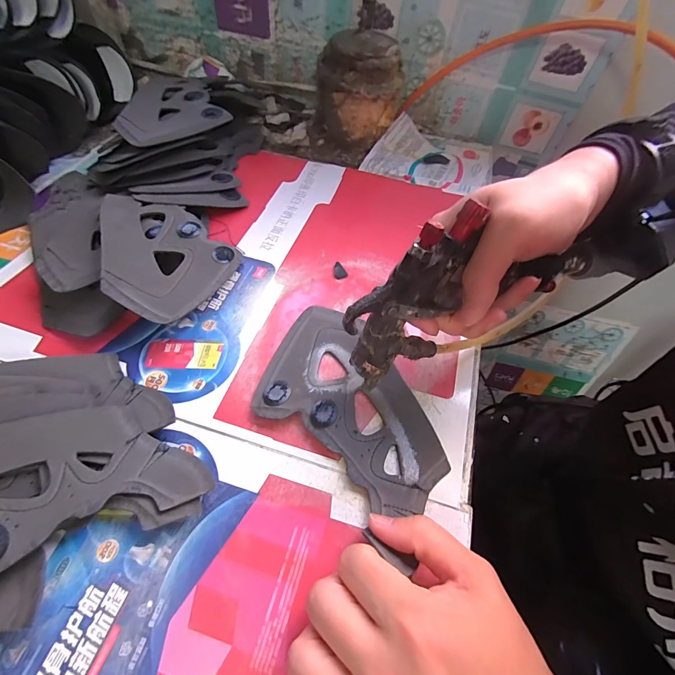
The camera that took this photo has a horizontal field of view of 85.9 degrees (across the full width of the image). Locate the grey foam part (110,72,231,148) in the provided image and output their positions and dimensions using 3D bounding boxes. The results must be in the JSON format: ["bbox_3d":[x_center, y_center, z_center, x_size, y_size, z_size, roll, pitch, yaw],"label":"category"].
[{"bbox_3d":[-0.208,-0.282,0.434,0.117,0.009,0.161,-24,59,-20],"label":"grey foam part"}]

